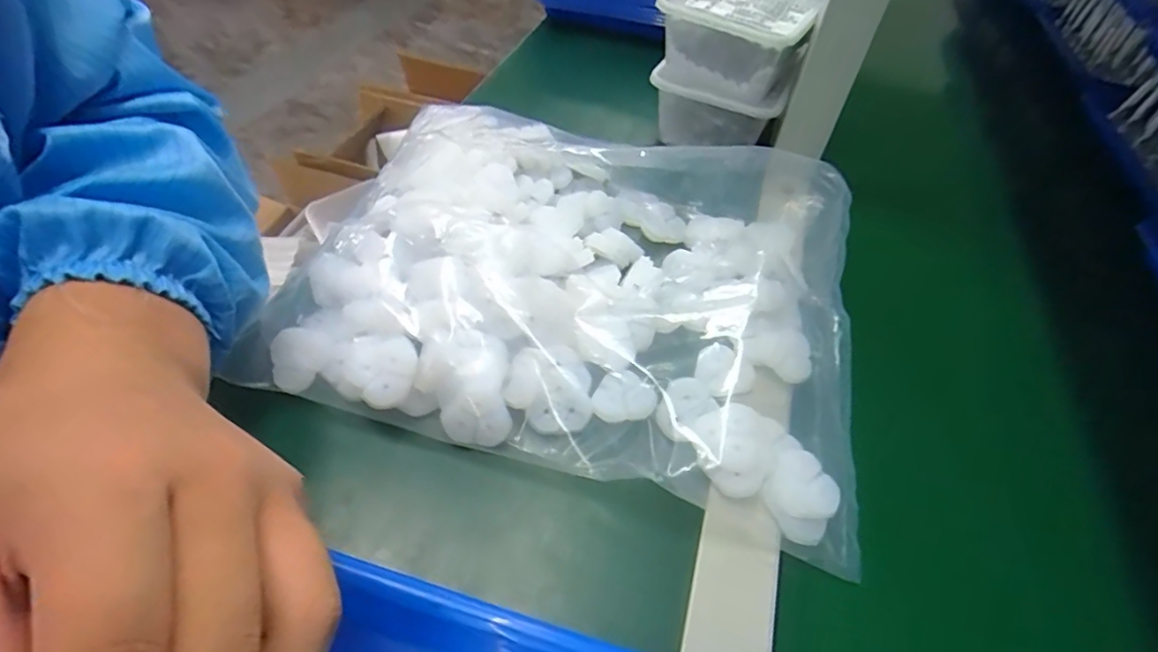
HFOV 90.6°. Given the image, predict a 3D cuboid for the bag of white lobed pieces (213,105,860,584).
[{"bbox_3d":[0.006,-0.047,0.379,0.359,0.066,0.290,15,49,7],"label":"bag of white lobed pieces"}]

